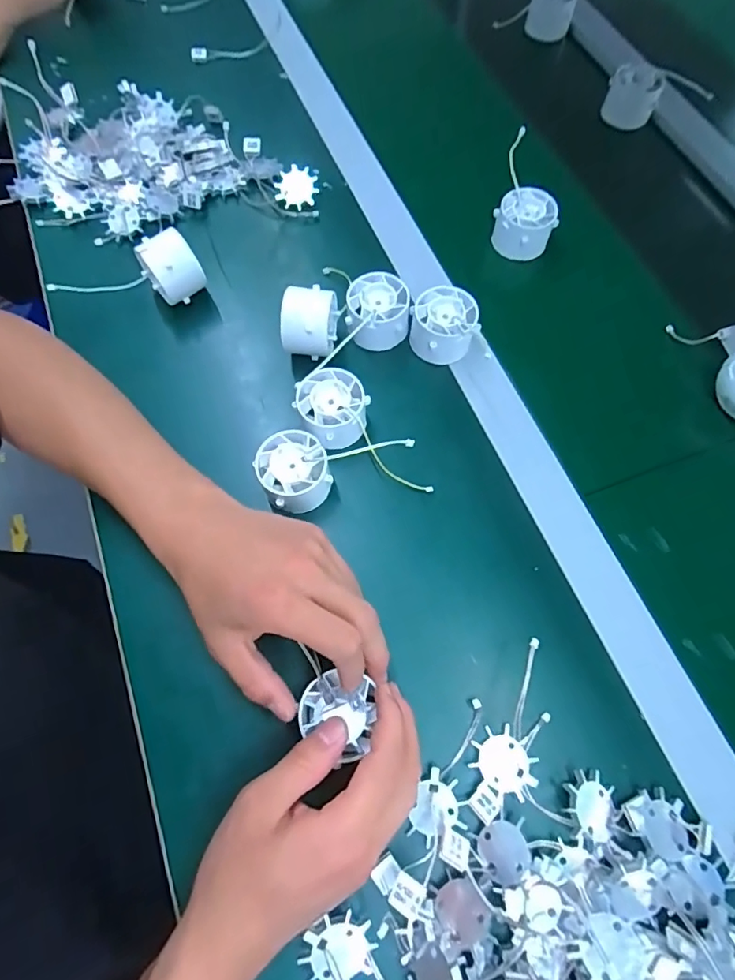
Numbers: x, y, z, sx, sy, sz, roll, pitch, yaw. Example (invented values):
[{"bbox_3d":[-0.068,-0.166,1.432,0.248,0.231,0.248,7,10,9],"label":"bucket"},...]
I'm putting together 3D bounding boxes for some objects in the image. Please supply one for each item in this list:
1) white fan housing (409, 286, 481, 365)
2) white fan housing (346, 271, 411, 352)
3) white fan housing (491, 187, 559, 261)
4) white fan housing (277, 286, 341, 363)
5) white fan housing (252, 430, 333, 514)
[{"bbox_3d":[0.061,-0.131,0.413,0.053,0.042,0.051,1,68,0],"label":"white fan housing"},{"bbox_3d":[0.008,-0.144,0.419,0.049,0.042,0.053,0,68,0],"label":"white fan housing"},{"bbox_3d":[0.143,-0.242,0.463,0.051,0.041,0.044,19,69,8],"label":"white fan housing"},{"bbox_3d":[-0.046,-0.128,0.404,0.039,0.052,0.043,8,68,3],"label":"white fan housing"},{"bbox_3d":[-0.052,-0.012,0.362,0.048,0.030,0.050,0,68,0],"label":"white fan housing"}]

